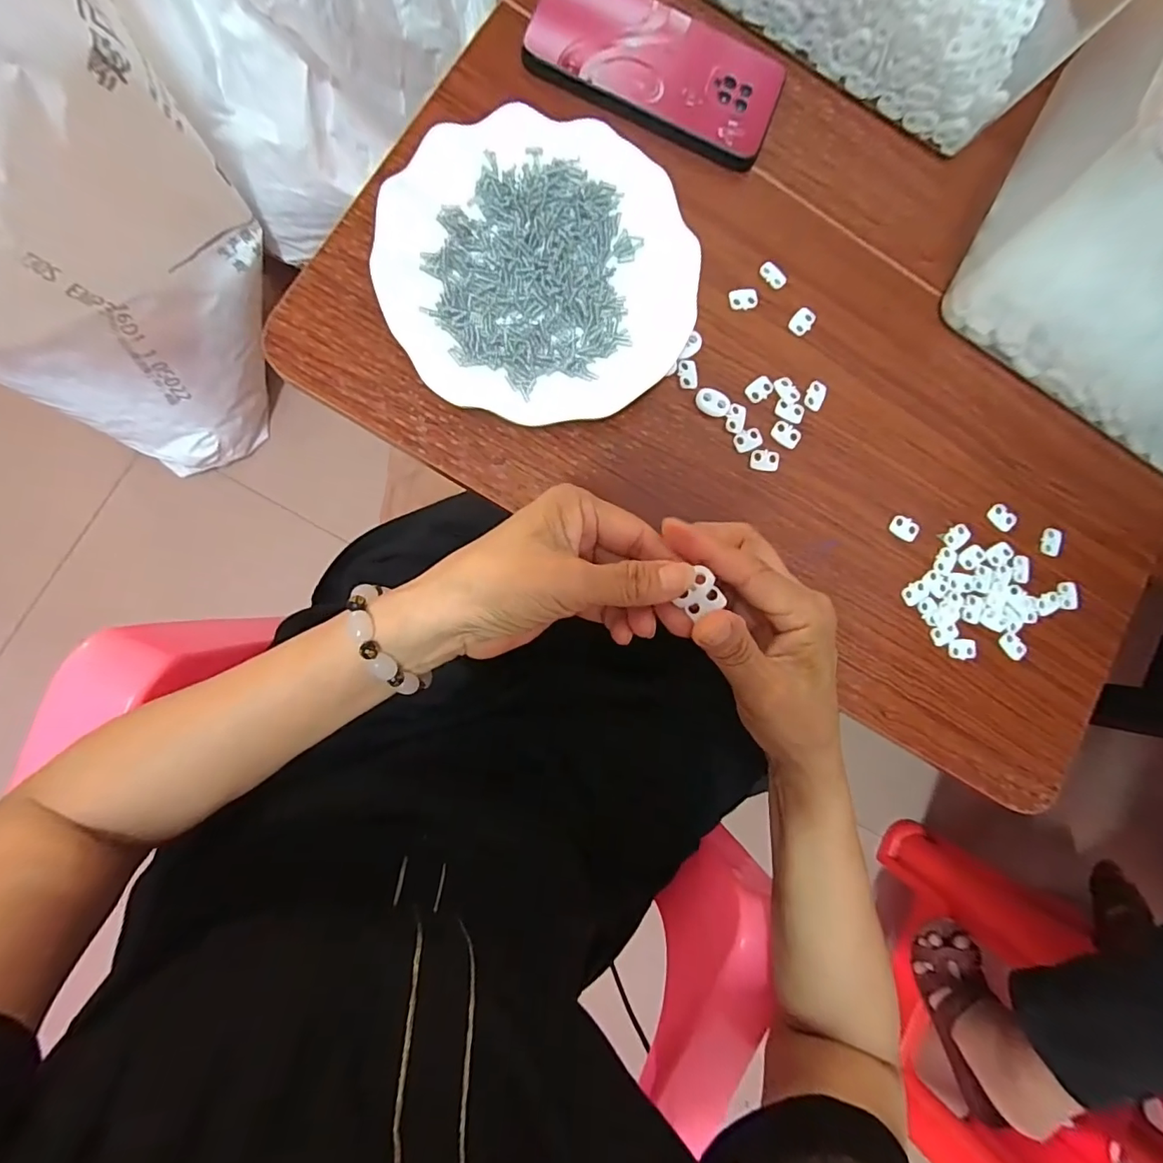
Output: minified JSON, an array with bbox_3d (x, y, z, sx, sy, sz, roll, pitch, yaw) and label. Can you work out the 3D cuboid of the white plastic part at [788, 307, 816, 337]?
[{"bbox_3d":[0.149,-0.175,0.343,0.014,0.004,0.020,37,82,-4],"label":"white plastic part"}]

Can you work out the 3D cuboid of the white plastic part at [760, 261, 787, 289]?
[{"bbox_3d":[0.129,-0.205,0.343,0.020,0.004,0.011,39,82,-3],"label":"white plastic part"}]

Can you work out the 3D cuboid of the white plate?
[{"bbox_3d":[-0.026,-0.185,0.311,0.179,0.024,0.179,1,86,-8],"label":"white plate"}]

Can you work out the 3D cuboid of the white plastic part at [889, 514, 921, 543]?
[{"bbox_3d":[0.215,-0.036,0.342,0.019,0.004,0.014,27,83,-5],"label":"white plastic part"}]

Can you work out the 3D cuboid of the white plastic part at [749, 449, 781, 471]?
[{"bbox_3d":[0.119,-0.079,0.332,0.020,0.004,0.013,5,85,-7],"label":"white plastic part"}]

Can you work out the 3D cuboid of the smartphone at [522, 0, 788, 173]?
[{"bbox_3d":[0.051,-0.341,0.339,0.164,0.015,0.079,21,83,-6],"label":"smartphone"}]

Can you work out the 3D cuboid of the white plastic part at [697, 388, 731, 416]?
[{"bbox_3d":[0.084,-0.115,0.329,0.023,0.005,0.014,23,83,-5],"label":"white plastic part"}]

